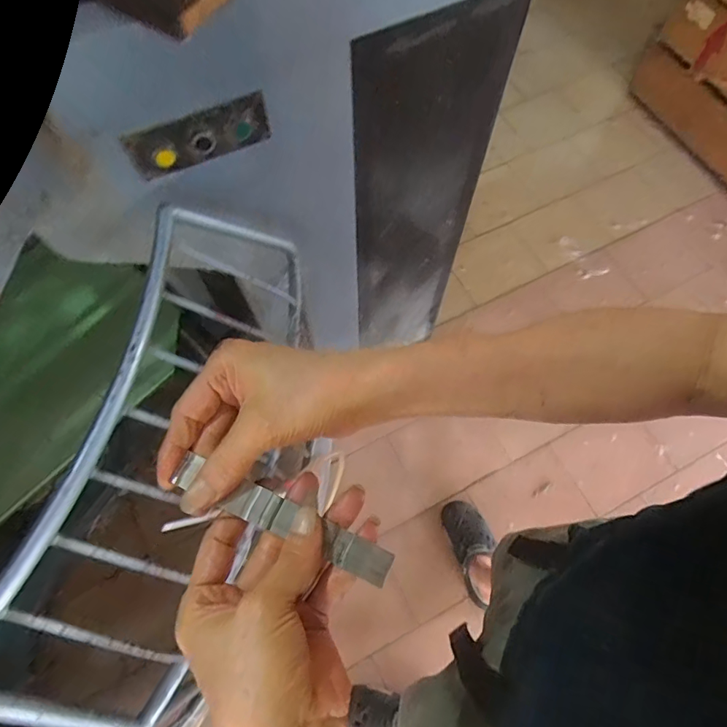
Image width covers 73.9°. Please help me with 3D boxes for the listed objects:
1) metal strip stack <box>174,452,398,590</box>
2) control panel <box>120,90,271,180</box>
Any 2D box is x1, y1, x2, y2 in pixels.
[{"bbox_3d":[-0.047,0.092,0.288,0.136,0.008,0.020,26,70,4],"label":"metal strip stack"},{"bbox_3d":[-0.189,-0.265,0.562,0.161,0.056,0.018,-22,70,-9],"label":"control panel"}]

